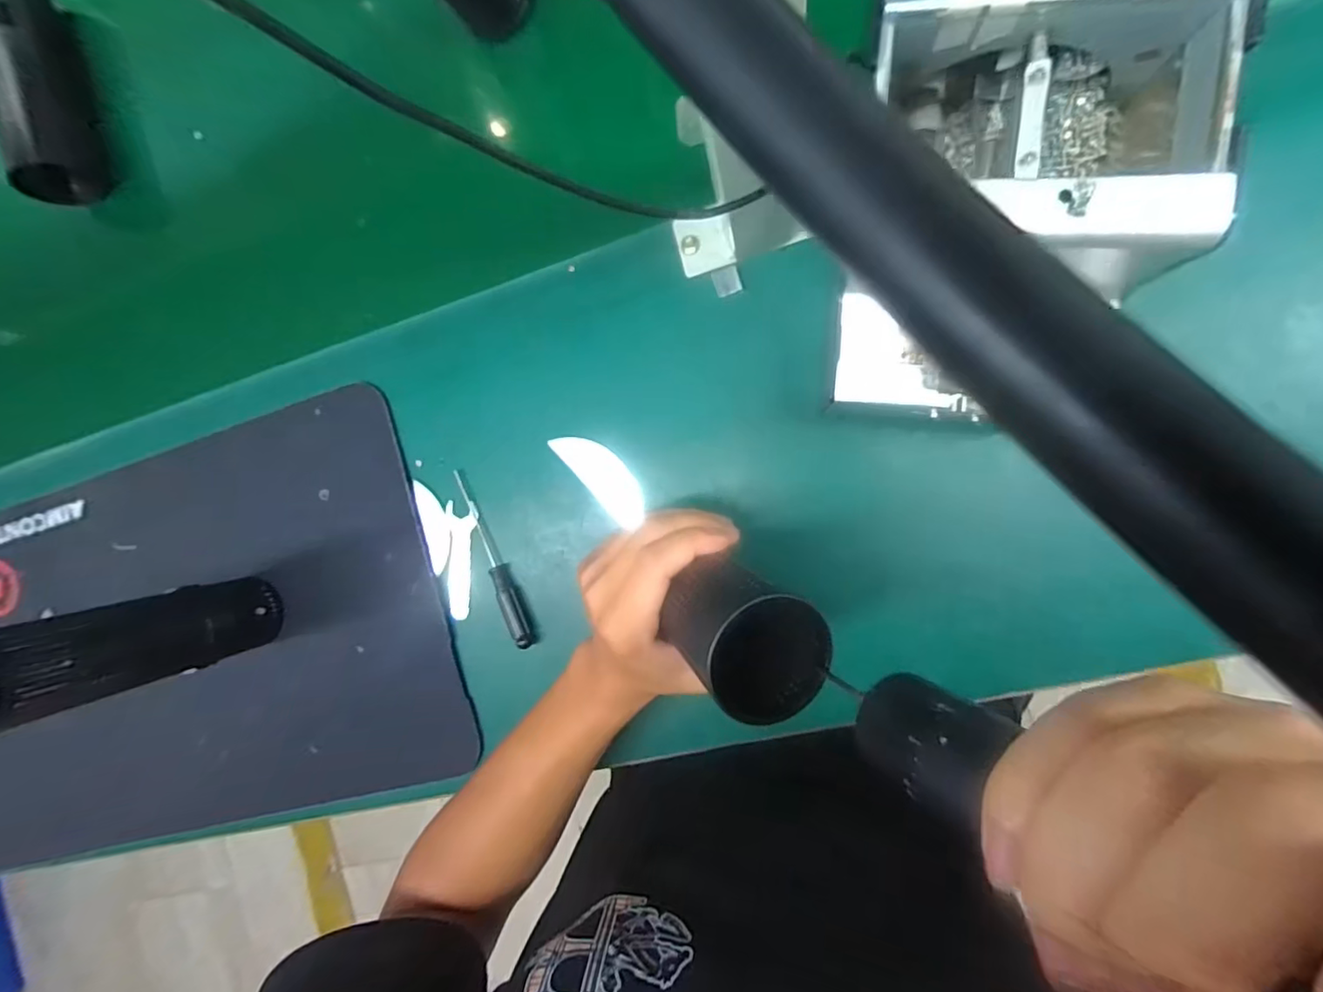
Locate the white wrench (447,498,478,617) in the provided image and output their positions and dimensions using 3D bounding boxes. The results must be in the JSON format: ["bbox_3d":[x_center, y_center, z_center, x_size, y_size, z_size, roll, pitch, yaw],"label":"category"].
[{"bbox_3d":[-0.145,0.047,0.423,0.024,0.005,0.084,0,92,10],"label":"white wrench"}]

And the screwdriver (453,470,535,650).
[{"bbox_3d":[-0.119,0.044,0.407,0.012,0.019,0.130,-27,88,10],"label":"screwdriver"}]

